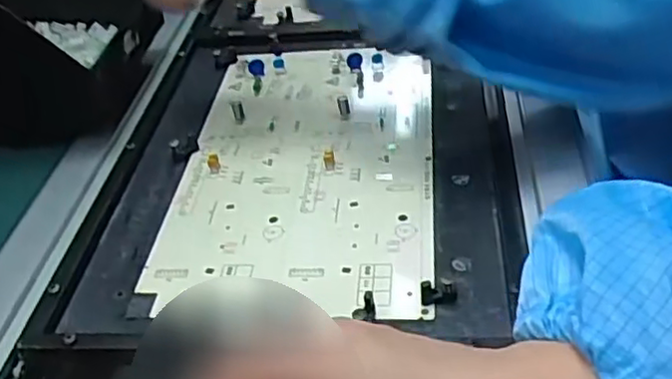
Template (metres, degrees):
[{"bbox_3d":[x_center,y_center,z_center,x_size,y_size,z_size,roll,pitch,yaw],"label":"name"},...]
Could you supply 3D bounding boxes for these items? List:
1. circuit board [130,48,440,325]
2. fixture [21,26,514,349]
[{"bbox_3d":[-0.022,-0.027,0.478,0.175,0.013,0.279,-1,41,7],"label":"circuit board"},{"bbox_3d":[-0.024,-0.029,0.476,0.267,0.019,0.331,-1,41,6],"label":"fixture"}]

